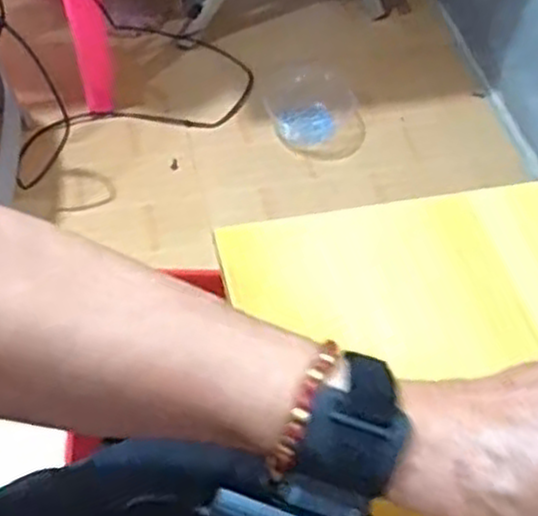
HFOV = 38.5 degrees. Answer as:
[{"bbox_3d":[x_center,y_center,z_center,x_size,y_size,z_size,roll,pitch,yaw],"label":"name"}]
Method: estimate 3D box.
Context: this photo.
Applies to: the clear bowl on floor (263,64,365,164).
[{"bbox_3d":[0.070,-0.228,1.179,0.139,0.067,0.145,-3,54,-6],"label":"clear bowl on floor"}]

